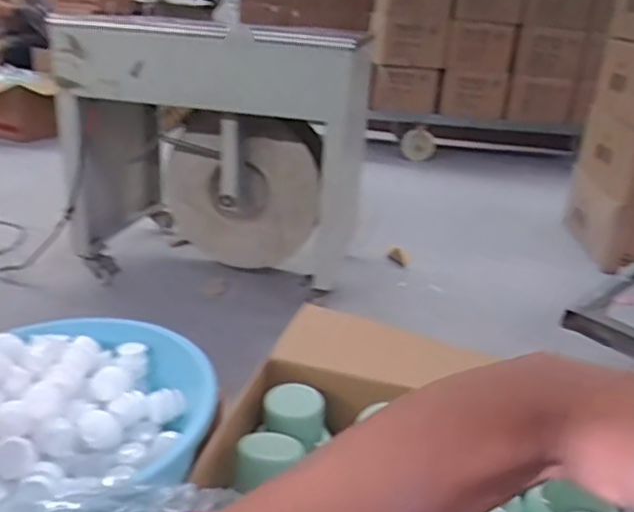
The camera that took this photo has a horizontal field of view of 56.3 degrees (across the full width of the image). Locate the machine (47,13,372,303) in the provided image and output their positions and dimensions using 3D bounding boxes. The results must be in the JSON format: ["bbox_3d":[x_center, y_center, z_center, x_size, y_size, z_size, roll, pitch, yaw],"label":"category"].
[{"bbox_3d":[-0.285,-0.302,1.763,0.795,0.705,0.548,10,23,12],"label":"machine"}]

